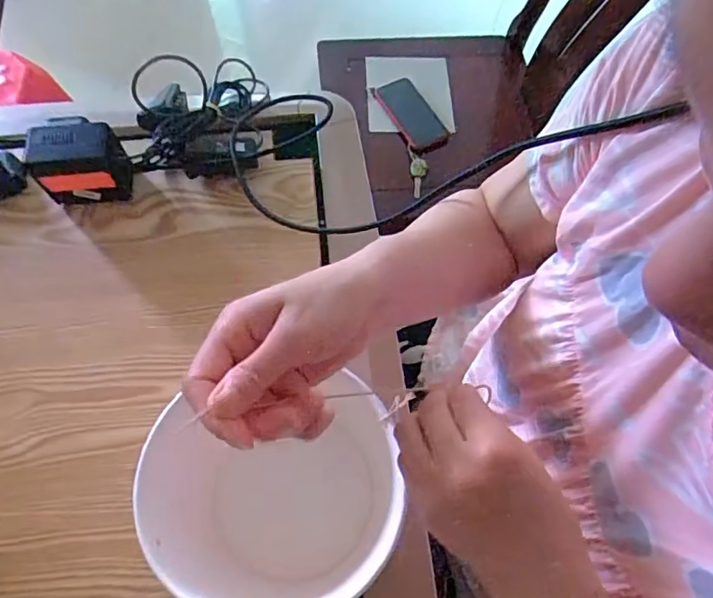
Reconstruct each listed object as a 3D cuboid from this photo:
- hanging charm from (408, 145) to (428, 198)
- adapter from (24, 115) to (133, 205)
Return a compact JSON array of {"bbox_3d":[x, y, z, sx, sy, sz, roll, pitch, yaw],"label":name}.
[{"bbox_3d":[0.114,-0.238,1.001,0.030,0.022,0.109,-1,66,-1],"label":"hanging charm"},{"bbox_3d":[-0.272,-0.139,0.546,0.088,0.076,0.059,-8,66,-4],"label":"adapter"}]

